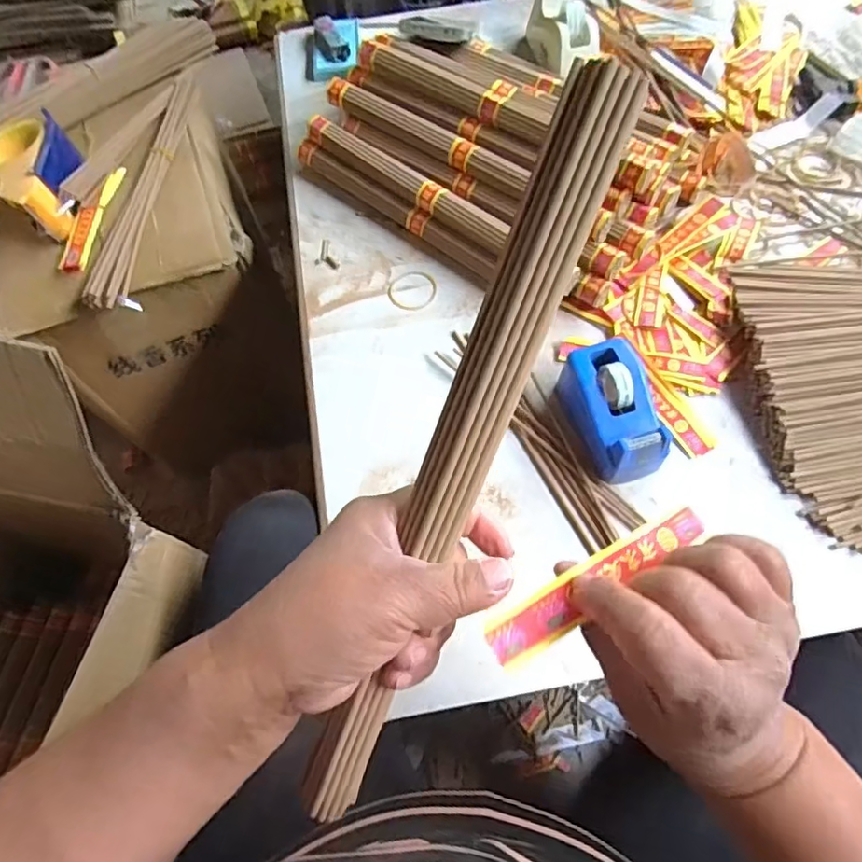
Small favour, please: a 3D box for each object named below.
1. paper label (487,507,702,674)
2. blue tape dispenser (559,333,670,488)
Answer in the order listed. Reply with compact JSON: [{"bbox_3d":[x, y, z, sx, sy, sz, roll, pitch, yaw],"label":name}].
[{"bbox_3d":[0.071,0.061,0.243,0.112,0.004,0.018,-27,65,-20],"label":"paper label"},{"bbox_3d":[0.143,-0.015,0.451,0.060,0.051,0.102,-17,65,-5],"label":"blue tape dispenser"}]

